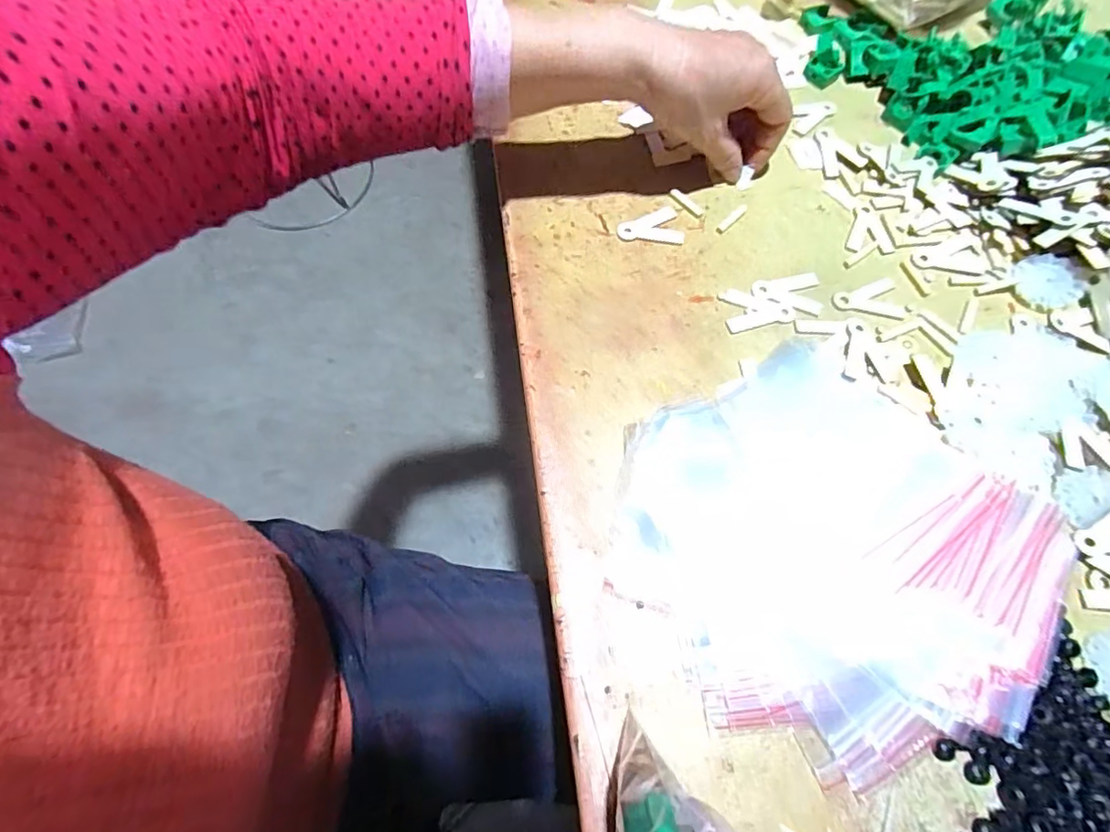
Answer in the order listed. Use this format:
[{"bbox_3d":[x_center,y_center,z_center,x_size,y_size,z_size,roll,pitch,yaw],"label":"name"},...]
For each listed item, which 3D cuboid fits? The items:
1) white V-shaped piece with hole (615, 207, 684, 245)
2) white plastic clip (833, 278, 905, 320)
[{"bbox_3d":[0.067,-0.134,0.391,0.045,0.004,0.030,-9,67,-3],"label":"white V-shaped piece with hole"},{"bbox_3d":[0.210,-0.078,0.369,0.044,0.004,0.031,-4,66,-1],"label":"white plastic clip"}]

